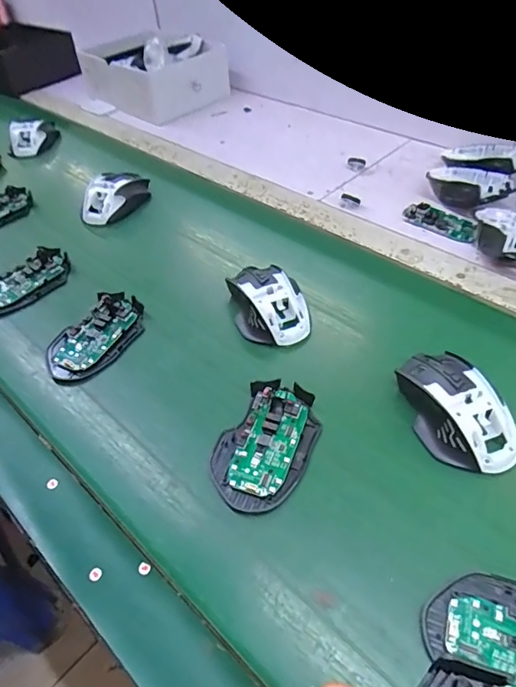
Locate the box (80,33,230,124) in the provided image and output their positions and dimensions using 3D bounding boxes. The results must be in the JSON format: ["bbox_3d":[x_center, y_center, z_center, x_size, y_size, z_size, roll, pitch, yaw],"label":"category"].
[{"bbox_3d":[-0.201,-0.545,0.936,0.187,0.106,0.240,-35,53,-24],"label":"box"}]

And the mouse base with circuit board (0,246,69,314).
[{"bbox_3d":[-0.273,-0.072,0.557,0.113,0.019,0.062,-34,53,-24],"label":"mouse base with circuit board"}]

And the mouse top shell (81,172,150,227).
[{"bbox_3d":[-0.201,-0.209,0.668,0.069,0.037,0.114,17,51,20],"label":"mouse top shell"}]

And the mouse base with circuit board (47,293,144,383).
[{"bbox_3d":[-0.164,-0.010,0.488,0.064,0.019,0.114,24,53,25],"label":"mouse base with circuit board"}]

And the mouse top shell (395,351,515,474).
[{"bbox_3d":[0.162,0.050,0.395,0.071,0.036,0.117,-16,48,-10],"label":"mouse top shell"}]

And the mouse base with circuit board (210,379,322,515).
[{"bbox_3d":[0.007,0.080,0.391,0.072,0.017,0.114,16,50,20],"label":"mouse base with circuit board"}]

